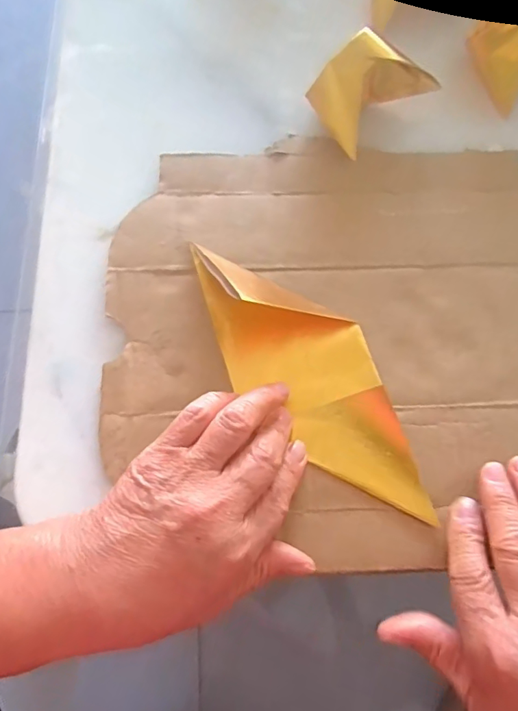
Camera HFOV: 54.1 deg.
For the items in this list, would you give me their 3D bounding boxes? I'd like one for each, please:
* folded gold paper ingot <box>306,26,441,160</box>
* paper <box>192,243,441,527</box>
[{"bbox_3d":[0.077,-0.188,0.350,0.084,0.049,0.056,-43,77,-13],"label":"folded gold paper ingot"},{"bbox_3d":[0.033,0.010,0.310,0.074,0.020,0.200,-38,76,-10],"label":"paper"}]

